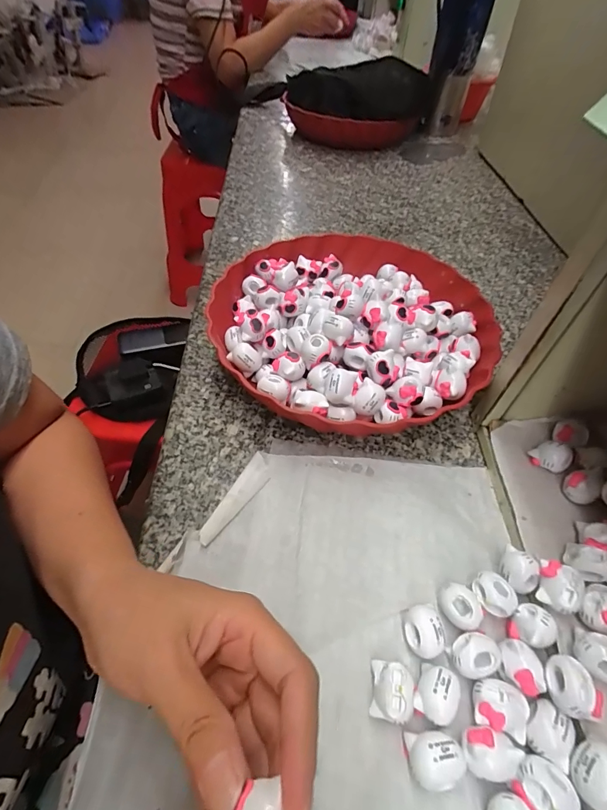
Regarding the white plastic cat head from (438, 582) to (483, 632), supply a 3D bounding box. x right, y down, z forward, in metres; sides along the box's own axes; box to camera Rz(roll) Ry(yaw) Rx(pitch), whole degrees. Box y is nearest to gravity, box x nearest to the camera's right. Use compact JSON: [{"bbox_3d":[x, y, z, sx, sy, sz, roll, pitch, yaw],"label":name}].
[{"bbox_3d":[0.089,0.117,0.229,0.018,0.019,0.024,-13,53,-13],"label":"white plastic cat head"}]

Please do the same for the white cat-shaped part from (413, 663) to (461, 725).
[{"bbox_3d":[0.069,0.147,0.201,0.024,0.017,0.024,21,53,14],"label":"white cat-shaped part"}]

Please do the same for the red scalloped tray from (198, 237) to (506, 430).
[{"bbox_3d":[0.043,-0.074,0.357,0.240,0.062,0.241,-24,56,-20],"label":"red scalloped tray"}]

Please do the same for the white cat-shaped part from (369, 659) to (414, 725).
[{"bbox_3d":[0.045,0.146,0.203,0.021,0.018,0.025,10,51,6],"label":"white cat-shaped part"}]

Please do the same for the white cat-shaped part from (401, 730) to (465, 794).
[{"bbox_3d":[0.062,0.167,0.187,0.027,0.018,0.020,7,51,3],"label":"white cat-shaped part"}]

